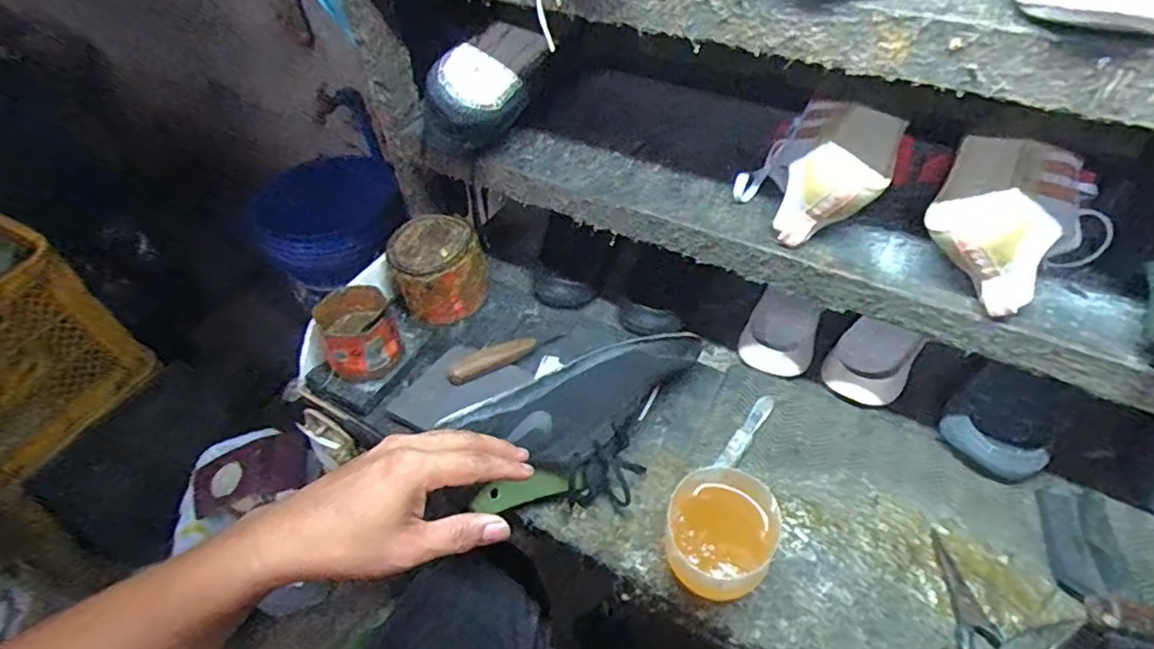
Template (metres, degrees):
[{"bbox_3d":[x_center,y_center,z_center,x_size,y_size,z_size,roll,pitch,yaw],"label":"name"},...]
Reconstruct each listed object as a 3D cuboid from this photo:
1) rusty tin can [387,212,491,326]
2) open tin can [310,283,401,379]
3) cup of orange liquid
[{"bbox_3d":[-0.167,-0.065,0.740,0.108,0.106,0.103,-2,51,3],"label":"rusty tin can"},{"bbox_3d":[-0.245,0.013,0.680,0.078,0.086,0.085,-2,51,3],"label":"open tin can"},{"bbox_3d":[0.119,0.182,0.503,0.092,0.079,0.098,23,56,21],"label":"cup of orange liquid"}]

